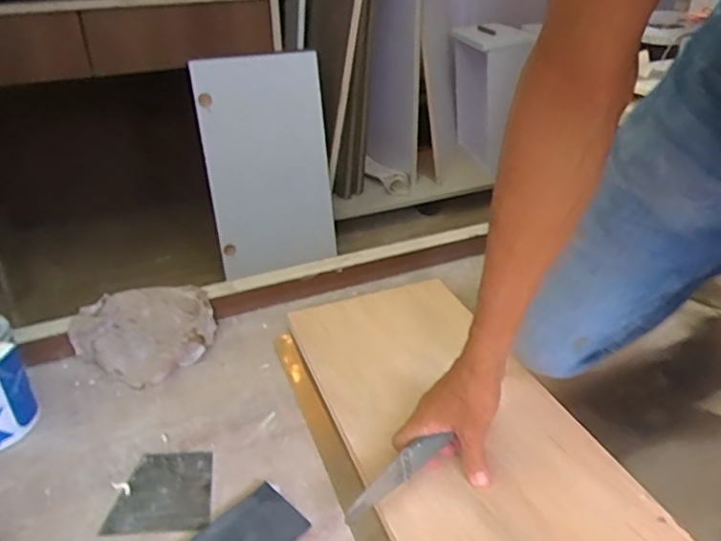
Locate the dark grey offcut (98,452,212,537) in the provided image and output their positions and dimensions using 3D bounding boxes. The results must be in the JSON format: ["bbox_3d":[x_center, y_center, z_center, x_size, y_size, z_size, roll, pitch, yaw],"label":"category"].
[{"bbox_3d":[-0.195,0.218,0.569,0.094,0.005,0.095,-2,30,-1],"label":"dark grey offcut"}]

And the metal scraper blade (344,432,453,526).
[{"bbox_3d":[0.034,0.189,0.528,0.123,0.036,0.011,-31,40,-27],"label":"metal scraper blade"}]

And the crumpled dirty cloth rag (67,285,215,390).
[{"bbox_3d":[-0.281,0.084,0.746,0.178,0.066,0.133,-13,31,-19],"label":"crumpled dirty cloth rag"}]

